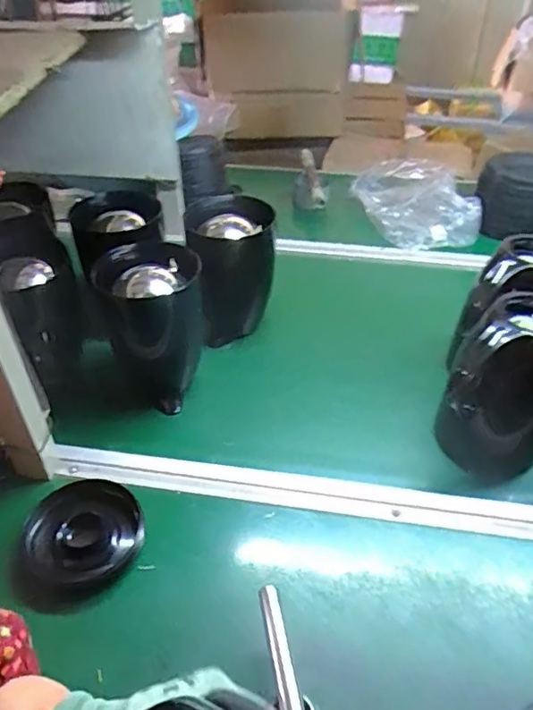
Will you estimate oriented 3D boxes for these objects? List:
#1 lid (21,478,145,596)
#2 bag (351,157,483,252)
[{"bbox_3d":[-0.193,0.188,0.589,0.118,0.025,0.111,-13,42,-15],"label":"lid"},{"bbox_3d":[0.294,-0.314,1.109,0.198,0.065,0.279,-6,41,-7],"label":"bag"}]

